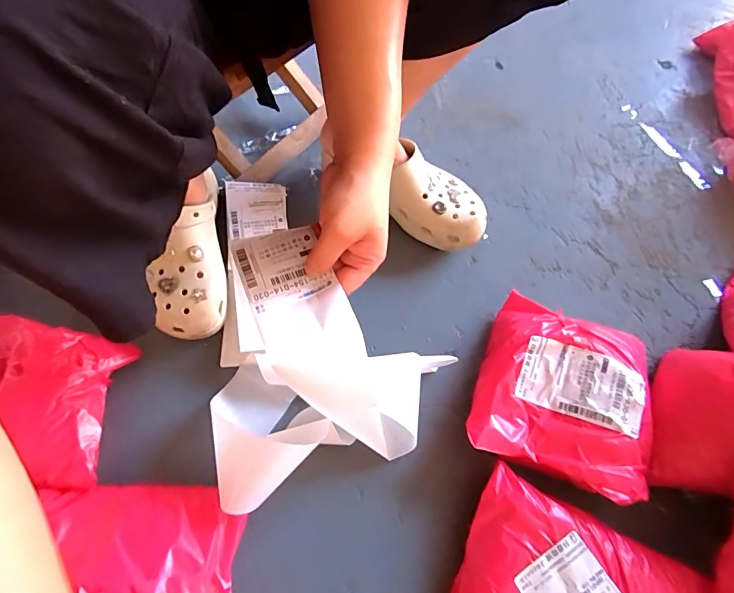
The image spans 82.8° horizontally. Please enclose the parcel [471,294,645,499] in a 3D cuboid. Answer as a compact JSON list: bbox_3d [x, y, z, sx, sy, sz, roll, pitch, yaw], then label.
[{"bbox_3d":[0.218,0.103,0.478,0.176,0.076,0.208,21,63,7],"label":"parcel"}]

